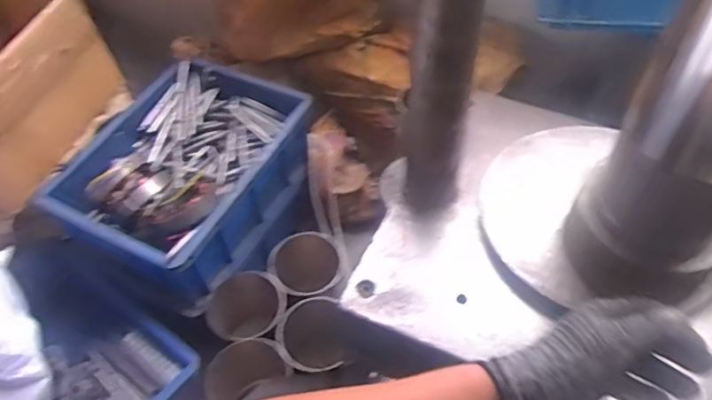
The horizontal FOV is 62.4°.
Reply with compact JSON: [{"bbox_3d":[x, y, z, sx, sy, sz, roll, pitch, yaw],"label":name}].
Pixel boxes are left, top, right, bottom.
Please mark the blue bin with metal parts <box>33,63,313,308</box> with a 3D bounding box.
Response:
[{"bbox_3d":[-0.289,-0.059,1.034,0.299,0.192,0.411,23,56,19],"label":"blue bin with metal parts"}]

